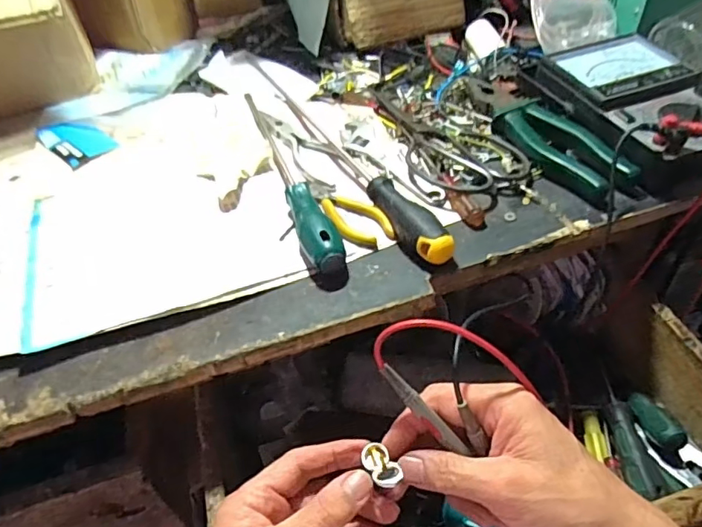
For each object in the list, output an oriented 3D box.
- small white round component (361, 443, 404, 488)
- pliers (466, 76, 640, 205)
[{"bbox_3d":[0.018,0.118,0.303,0.015,0.009,0.030,-20,32,-13],"label":"small white round component"},{"bbox_3d":[0.170,-0.119,0.474,0.056,0.025,0.196,-18,47,-11],"label":"pliers"}]

